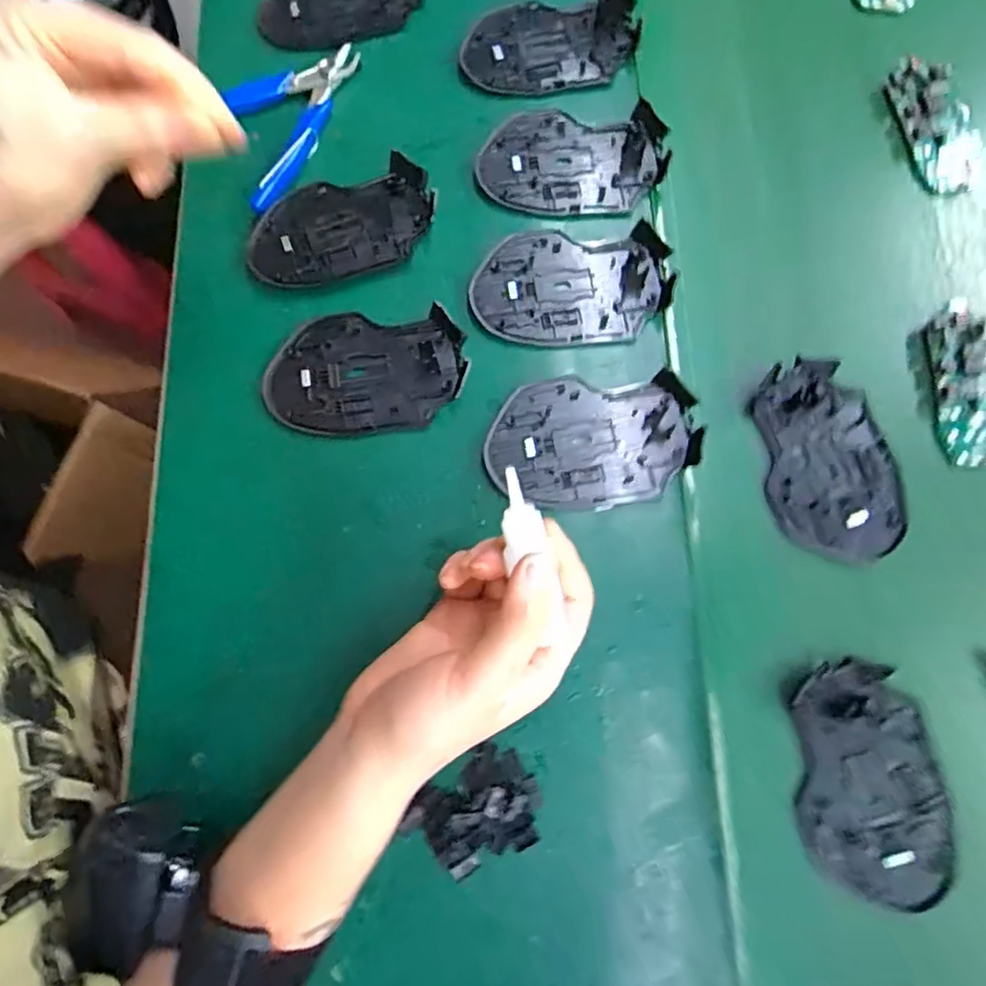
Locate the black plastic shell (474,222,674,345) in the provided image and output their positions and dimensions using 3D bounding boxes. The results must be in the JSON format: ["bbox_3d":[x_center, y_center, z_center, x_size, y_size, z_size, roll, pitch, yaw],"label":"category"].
[{"bbox_3d":[0.047,-0.124,0.350,0.114,0.011,0.072,-1,76,1],"label":"black plastic shell"}]

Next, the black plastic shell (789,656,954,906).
[{"bbox_3d":[0.191,0.143,0.297,0.070,0.010,0.109,-4,76,0],"label":"black plastic shell"}]

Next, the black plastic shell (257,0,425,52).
[{"bbox_3d":[-0.103,-0.339,0.409,0.116,0.020,0.081,-6,76,-1],"label":"black plastic shell"}]

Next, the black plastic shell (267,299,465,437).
[{"bbox_3d":[-0.075,-0.070,0.342,0.114,0.015,0.071,-1,76,0],"label":"black plastic shell"}]

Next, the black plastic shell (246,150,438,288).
[{"bbox_3d":[-0.093,-0.164,0.363,0.115,0.016,0.067,-14,77,-3],"label":"black plastic shell"}]

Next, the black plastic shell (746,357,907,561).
[{"bbox_3d":[0.191,-0.020,0.335,0.072,0.008,0.112,-6,76,-1],"label":"black plastic shell"}]

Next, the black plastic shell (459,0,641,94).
[{"bbox_3d":[0.037,-0.297,0.390,0.113,0.013,0.071,-7,76,-1],"label":"black plastic shell"}]

